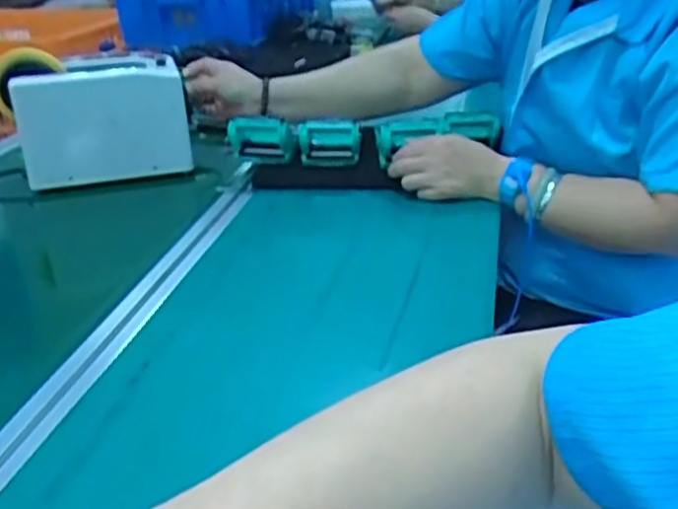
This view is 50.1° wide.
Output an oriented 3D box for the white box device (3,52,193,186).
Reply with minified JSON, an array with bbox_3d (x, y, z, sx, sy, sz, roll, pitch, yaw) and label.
[{"bbox_3d":[-0.326,-0.185,1.004,0.215,0.152,0.085,-11,27,-20],"label":"white box device"}]

